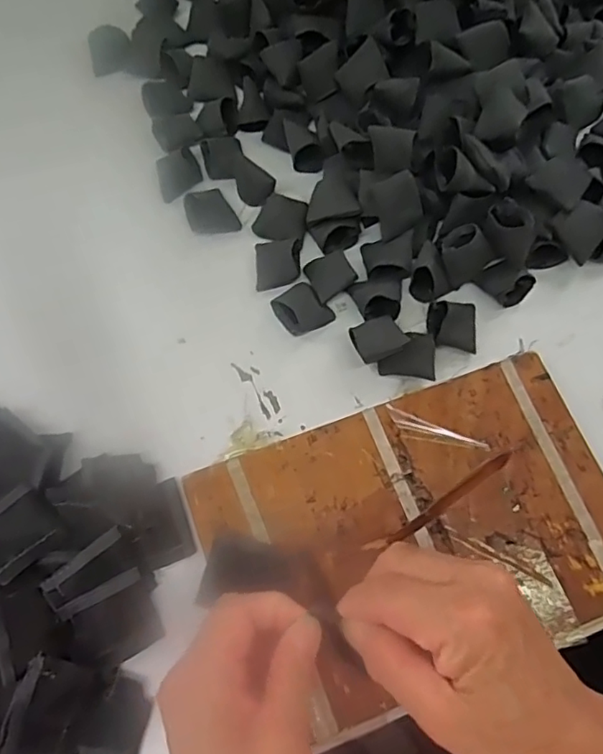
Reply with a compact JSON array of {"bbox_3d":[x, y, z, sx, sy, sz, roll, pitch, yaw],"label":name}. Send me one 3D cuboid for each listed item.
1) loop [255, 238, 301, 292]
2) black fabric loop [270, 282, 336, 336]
[{"bbox_3d":[-0.018,-0.091,0.456,0.035,0.014,0.042,-3,70,-1],"label":"loop"},{"bbox_3d":[0.001,-0.052,0.438,0.034,0.022,0.041,-32,73,-11],"label":"black fabric loop"}]

